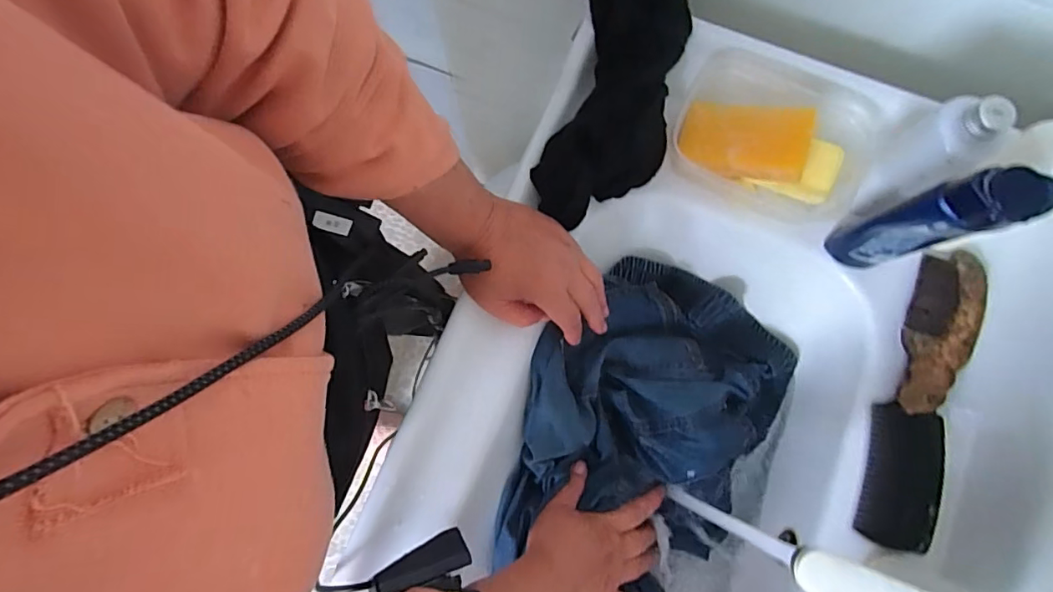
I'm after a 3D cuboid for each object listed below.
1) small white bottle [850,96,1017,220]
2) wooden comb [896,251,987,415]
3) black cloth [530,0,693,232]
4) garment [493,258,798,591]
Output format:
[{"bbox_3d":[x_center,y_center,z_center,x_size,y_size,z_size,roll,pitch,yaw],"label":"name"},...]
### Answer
[{"bbox_3d":[0.300,-0.107,0.402,0.039,0.112,0.049,-36,80,-6],"label":"small white bottle"},{"bbox_3d":[0.352,0.029,0.451,0.057,0.014,0.148,19,80,5],"label":"wooden comb"},{"bbox_3d":[0.078,-0.181,0.471,0.099,0.056,0.230,13,79,3],"label":"black cloth"},{"bbox_3d":[0.098,0.151,0.499,0.234,0.084,0.361,28,80,6],"label":"garment"}]

